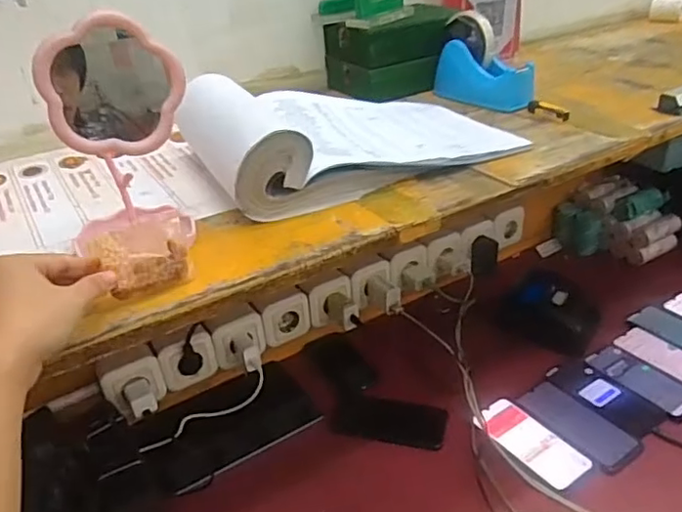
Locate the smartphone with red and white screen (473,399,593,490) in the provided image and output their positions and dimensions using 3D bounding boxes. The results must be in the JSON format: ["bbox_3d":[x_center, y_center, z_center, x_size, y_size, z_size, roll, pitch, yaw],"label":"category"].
[{"bbox_3d":[0.265,0.260,0.837,0.073,0.007,0.158,-20,33,-25],"label":"smartphone with red and white screen"}]

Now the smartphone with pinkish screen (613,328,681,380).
[{"bbox_3d":[0.535,0.170,0.979,0.061,0.012,0.159,-21,33,-26],"label":"smartphone with pinkish screen"}]

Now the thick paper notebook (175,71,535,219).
[{"bbox_3d":[0.008,-0.148,0.653,0.321,0.089,0.201,-18,32,-21],"label":"thick paper notebook"}]

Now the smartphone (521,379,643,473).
[{"bbox_3d":[0.347,0.243,0.867,0.076,0.014,0.164,-20,33,-24],"label":"smartphone"}]

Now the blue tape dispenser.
[{"bbox_3d":[0.189,-0.263,0.803,0.060,0.104,0.145,-17,32,-20],"label":"blue tape dispenser"}]

